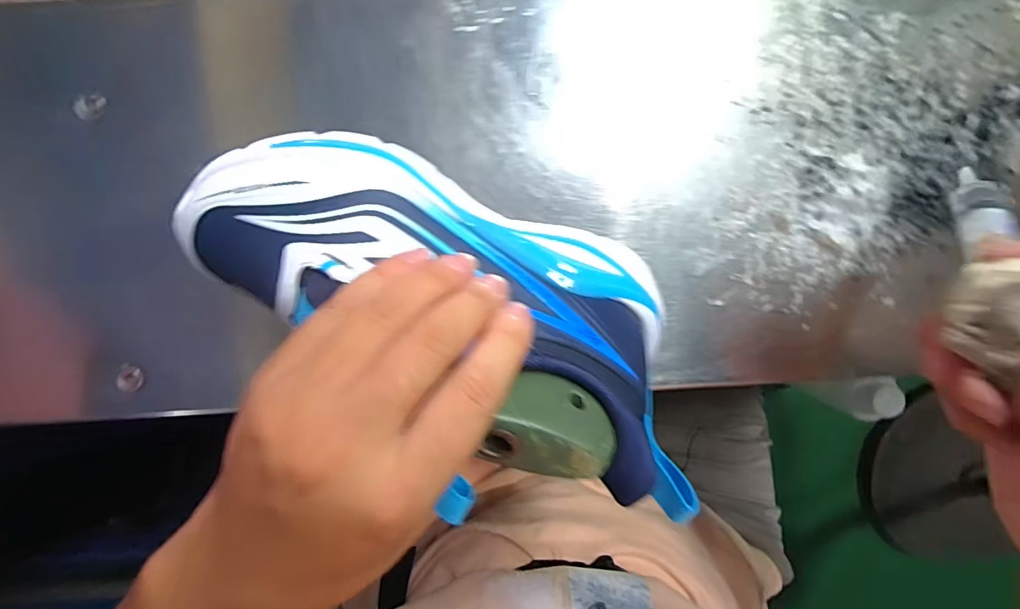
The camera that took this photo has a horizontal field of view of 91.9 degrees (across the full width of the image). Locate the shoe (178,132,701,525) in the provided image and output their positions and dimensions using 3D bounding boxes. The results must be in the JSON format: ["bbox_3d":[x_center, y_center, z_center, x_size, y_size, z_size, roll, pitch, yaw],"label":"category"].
[{"bbox_3d":[-0.029,-0.004,0.209,0.231,0.092,0.096,26,96,7],"label":"shoe"}]

